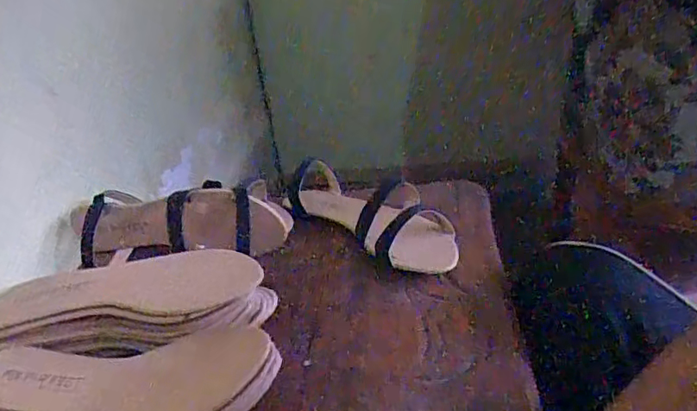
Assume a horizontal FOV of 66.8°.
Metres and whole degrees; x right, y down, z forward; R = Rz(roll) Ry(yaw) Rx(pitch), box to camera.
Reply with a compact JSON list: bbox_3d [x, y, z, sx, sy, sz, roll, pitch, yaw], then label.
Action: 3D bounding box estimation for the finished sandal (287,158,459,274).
[{"bbox_3d":[0.017,0.001,0.549,0.086,0.049,0.219,-30,39,-32],"label":"finished sandal"}]

